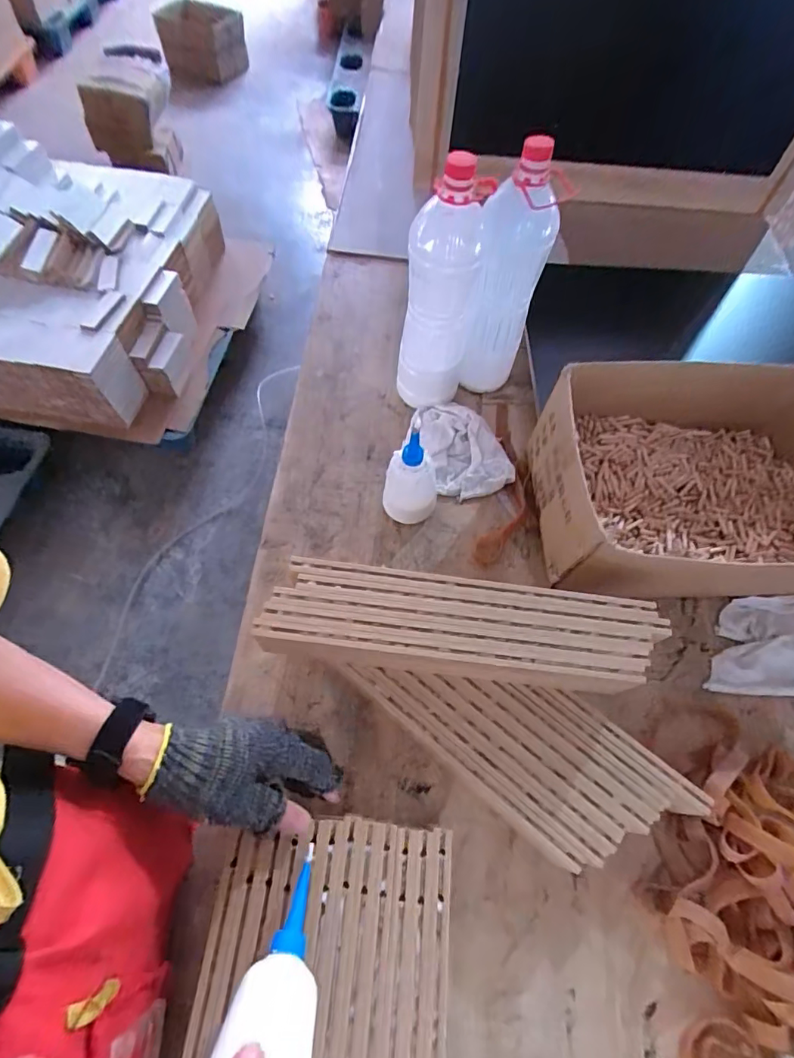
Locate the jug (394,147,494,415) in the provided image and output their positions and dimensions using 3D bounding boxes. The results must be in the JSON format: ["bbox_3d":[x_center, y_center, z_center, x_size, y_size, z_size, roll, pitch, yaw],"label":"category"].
[{"bbox_3d":[0.050,-0.275,0.598,0.088,0.300,0.082,8,62,3],"label":"jug"}]

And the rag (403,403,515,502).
[{"bbox_3d":[0.087,-0.111,0.662,0.113,0.039,0.158,-32,68,-17],"label":"rag"}]

